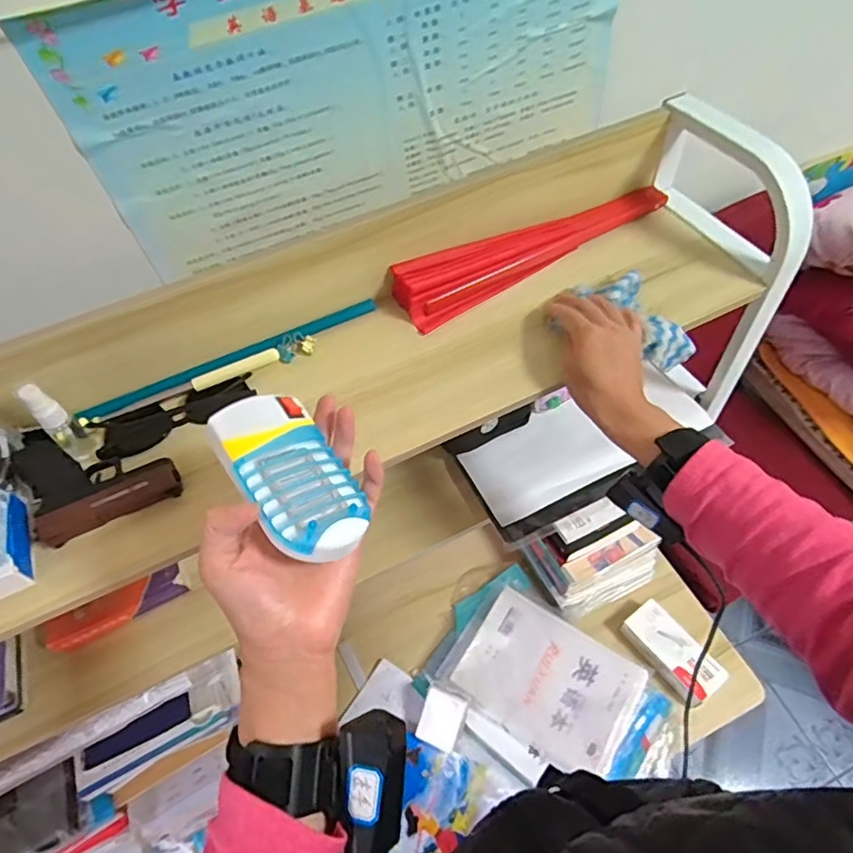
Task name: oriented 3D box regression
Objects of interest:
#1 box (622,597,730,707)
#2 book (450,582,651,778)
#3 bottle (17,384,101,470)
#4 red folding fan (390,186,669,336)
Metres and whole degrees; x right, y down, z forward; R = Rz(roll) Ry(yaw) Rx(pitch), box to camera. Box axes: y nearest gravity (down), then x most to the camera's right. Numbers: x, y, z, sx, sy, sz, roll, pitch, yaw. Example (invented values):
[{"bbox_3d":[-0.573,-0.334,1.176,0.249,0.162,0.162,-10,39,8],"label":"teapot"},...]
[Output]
[{"bbox_3d":[0.402,0.370,0.941,0.070,0.059,0.155,-33,60,-17],"label":"box"},{"bbox_3d":[0.196,0.404,0.919,0.255,0.017,0.191,29,64,19],"label":"book"},{"bbox_3d":[-0.306,-0.001,0.479,0.021,0.092,0.023,34,65,23],"label":"bottle"},{"bbox_3d":[0.122,-0.197,0.612,0.332,0.040,0.062,-26,59,-13],"label":"red folding fan"}]

